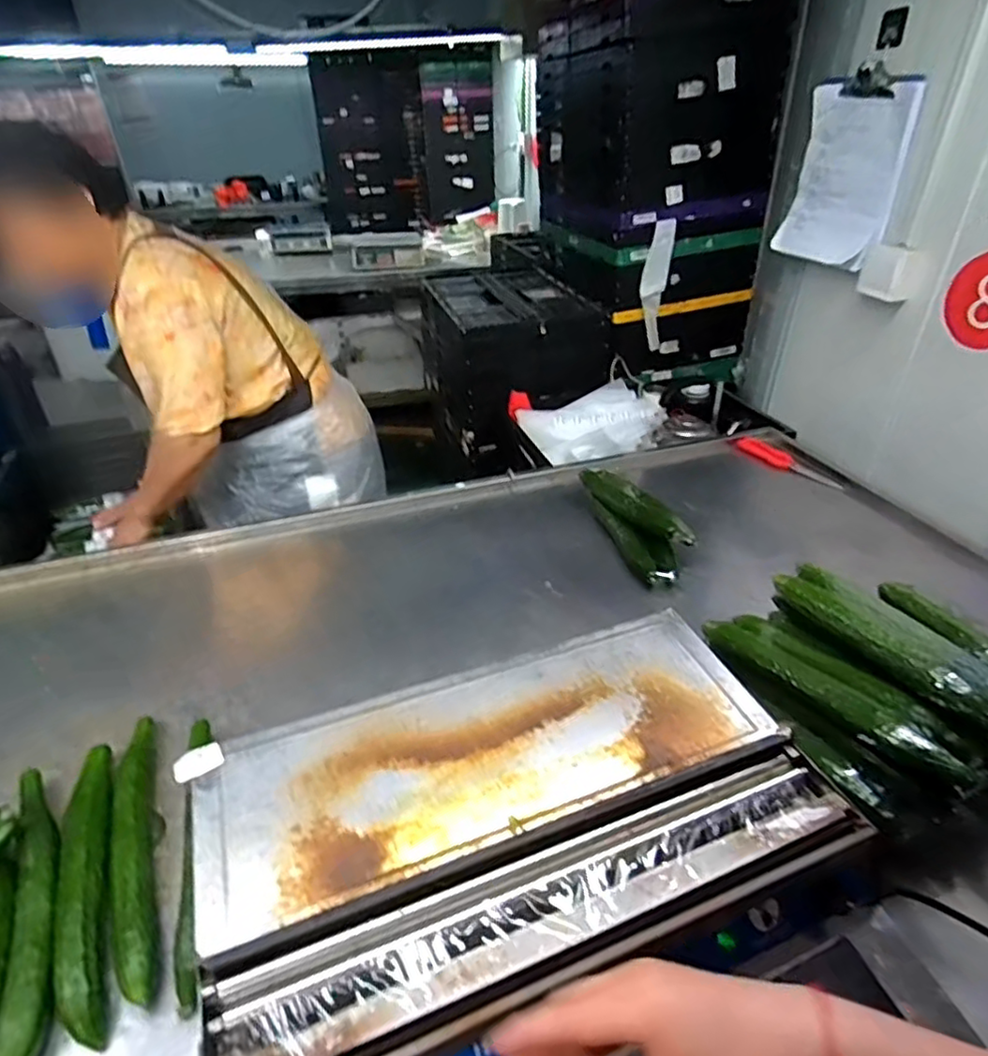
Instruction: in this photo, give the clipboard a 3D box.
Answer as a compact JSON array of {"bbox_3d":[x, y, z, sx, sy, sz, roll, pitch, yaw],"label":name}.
[{"bbox_3d":[0.661,-0.671,1.199,0.038,0.309,0.252,-12,35,-17],"label":"clipboard"}]

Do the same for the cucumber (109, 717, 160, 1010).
[{"bbox_3d":[-0.361,0.321,0.645,0.037,0.046,0.310,-14,36,-20],"label":"cucumber"}]

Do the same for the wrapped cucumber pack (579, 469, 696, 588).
[{"bbox_3d":[0.241,-0.010,1.065,0.090,0.090,0.264,-9,34,-14],"label":"wrapped cucumber pack"}]

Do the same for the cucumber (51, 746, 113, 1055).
[{"bbox_3d":[-0.396,0.340,0.624,0.041,0.045,0.296,-14,36,-20],"label":"cucumber"}]

